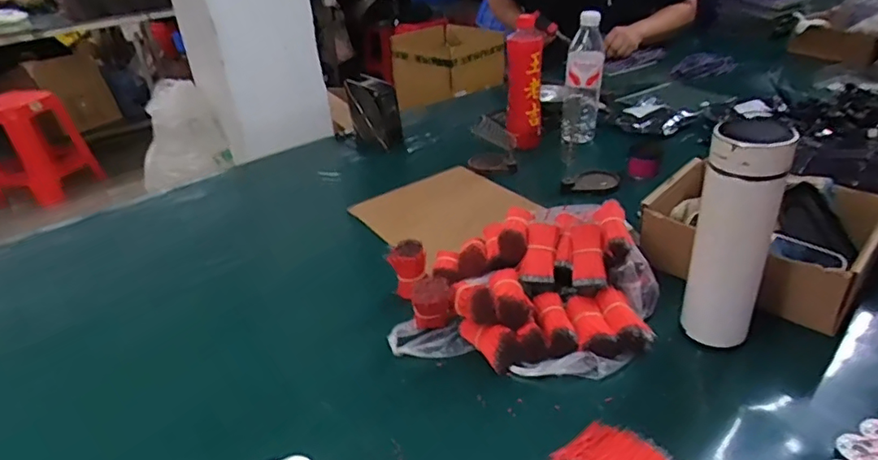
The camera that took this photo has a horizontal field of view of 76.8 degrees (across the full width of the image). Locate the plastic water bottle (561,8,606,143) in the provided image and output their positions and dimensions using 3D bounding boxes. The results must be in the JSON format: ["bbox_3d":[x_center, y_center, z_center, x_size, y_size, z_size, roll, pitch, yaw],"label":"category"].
[{"bbox_3d":[0.261,-0.267,1.001,0.065,0.218,0.072,3,32,12],"label":"plastic water bottle"}]

